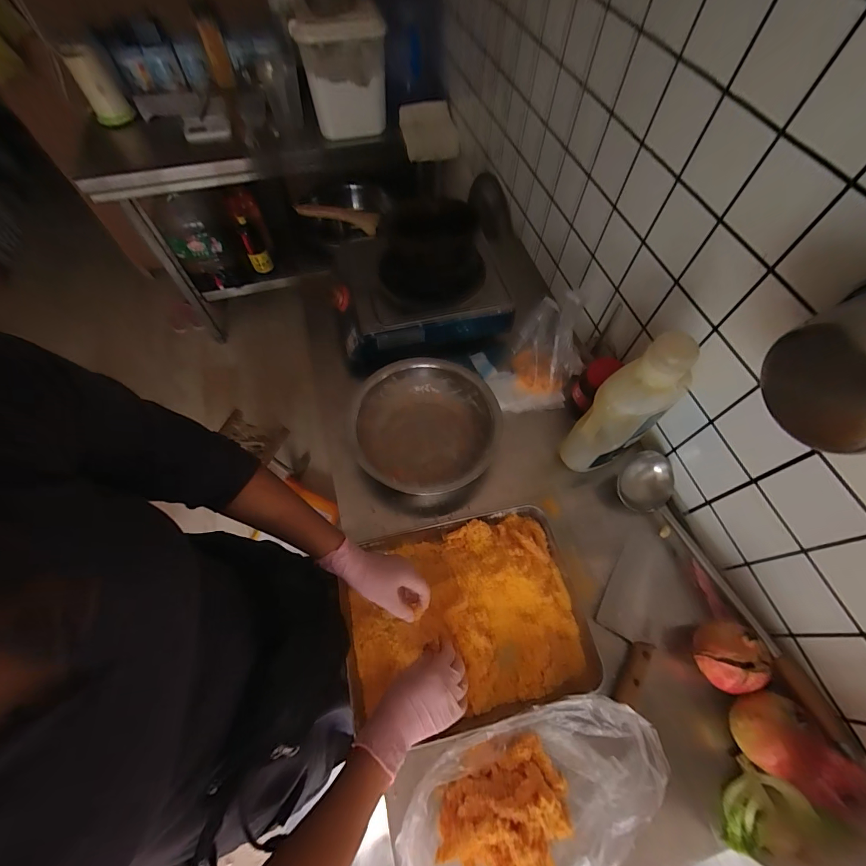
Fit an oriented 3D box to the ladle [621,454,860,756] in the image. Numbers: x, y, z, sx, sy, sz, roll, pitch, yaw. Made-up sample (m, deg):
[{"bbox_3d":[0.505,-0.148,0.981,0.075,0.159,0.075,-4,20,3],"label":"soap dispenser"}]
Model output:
[{"bbox_3d":[0.458,0.232,0.613,0.094,0.073,0.449,-21,64,-12],"label":"ladle"}]

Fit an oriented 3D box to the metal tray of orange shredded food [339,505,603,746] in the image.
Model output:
[{"bbox_3d":[0.049,0.280,0.593,0.360,0.041,0.273,-11,63,-7],"label":"metal tray of orange shredded food"}]

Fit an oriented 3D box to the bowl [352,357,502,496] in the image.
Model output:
[{"bbox_3d":[-0.017,-0.008,0.736,0.251,0.093,0.275,0,62,-1],"label":"bowl"}]

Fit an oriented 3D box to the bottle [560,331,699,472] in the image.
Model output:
[{"bbox_3d":[0.303,-0.035,0.613,0.113,0.280,0.087,-34,68,-17],"label":"bottle"}]

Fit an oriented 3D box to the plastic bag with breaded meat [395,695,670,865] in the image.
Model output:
[{"bbox_3d":[0.127,0.470,0.474,0.332,0.081,0.207,-20,64,-12],"label":"plastic bag with breaded meat"}]

